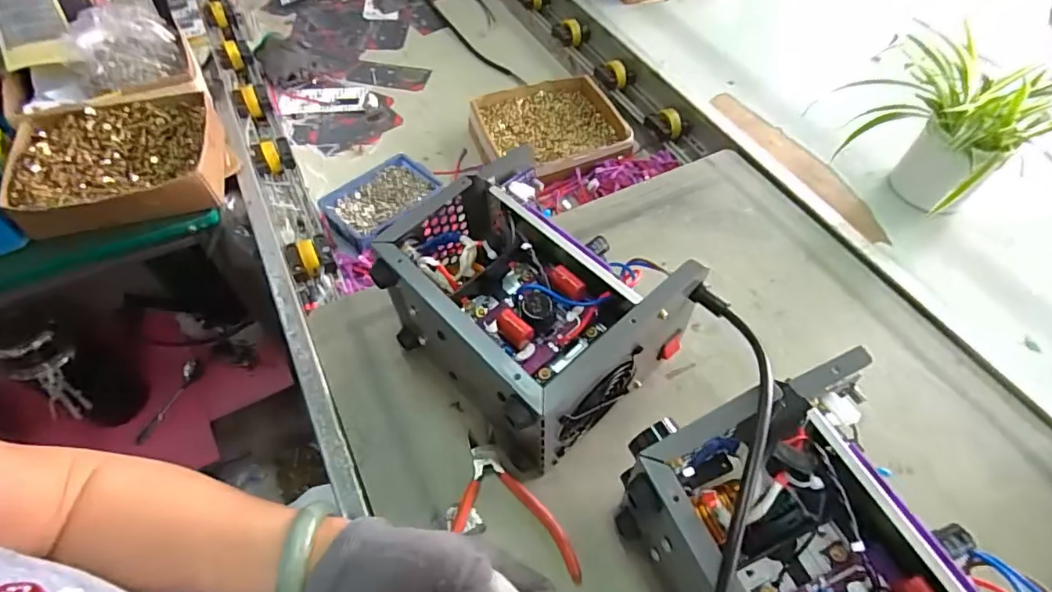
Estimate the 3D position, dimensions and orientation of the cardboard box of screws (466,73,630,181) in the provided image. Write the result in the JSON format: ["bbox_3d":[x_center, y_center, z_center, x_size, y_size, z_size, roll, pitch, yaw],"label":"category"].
[{"bbox_3d":[0.034,-0.265,0.827,0.226,0.046,0.199,-14,56,-11],"label":"cardboard box of screws"}]

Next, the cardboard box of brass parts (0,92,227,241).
[{"bbox_3d":[-0.500,-0.168,0.658,0.224,0.050,0.186,-10,55,-8],"label":"cardboard box of brass parts"}]

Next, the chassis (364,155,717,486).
[{"bbox_3d":[-0.001,0.014,0.484,0.194,0.156,0.218,-38,63,-23],"label":"chassis"}]

